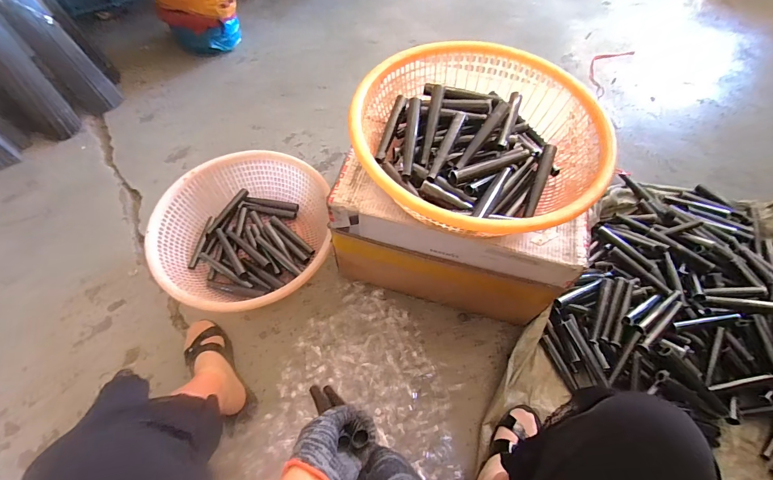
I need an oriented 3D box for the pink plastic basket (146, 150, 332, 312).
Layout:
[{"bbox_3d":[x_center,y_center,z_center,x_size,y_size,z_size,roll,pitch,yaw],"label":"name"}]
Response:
[{"bbox_3d":[-0.332,-0.016,0.845,0.364,0.120,0.389,1,61,-2],"label":"pink plastic basket"}]

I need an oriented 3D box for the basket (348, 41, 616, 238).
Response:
[{"bbox_3d":[0.157,-0.177,0.610,0.386,0.112,0.352,1,61,-2],"label":"basket"}]

